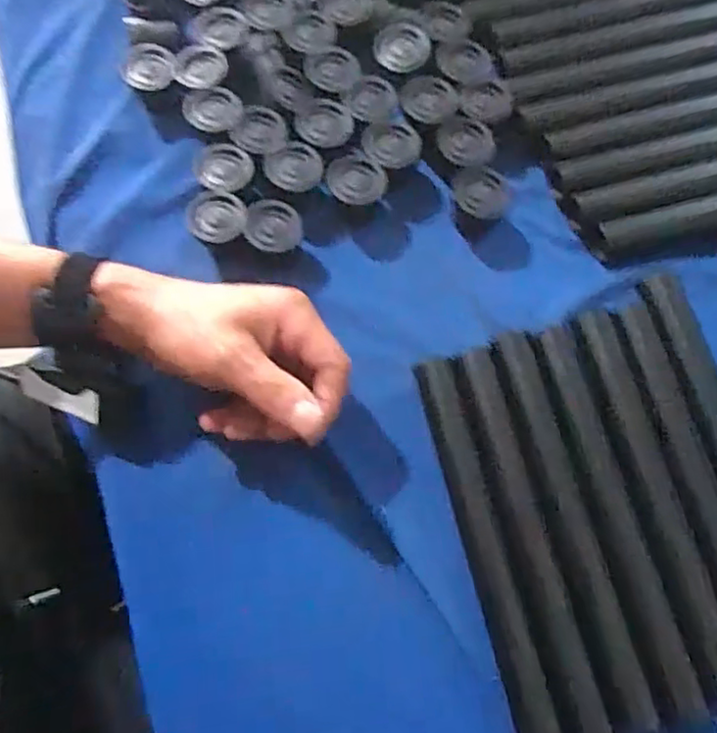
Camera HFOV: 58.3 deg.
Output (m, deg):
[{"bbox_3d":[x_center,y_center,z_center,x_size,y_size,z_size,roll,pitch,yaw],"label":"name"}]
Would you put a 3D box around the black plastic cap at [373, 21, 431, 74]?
[{"bbox_3d":[0.030,-0.221,0.444,0.038,0.004,0.037,0,71,1],"label":"black plastic cap"}]

